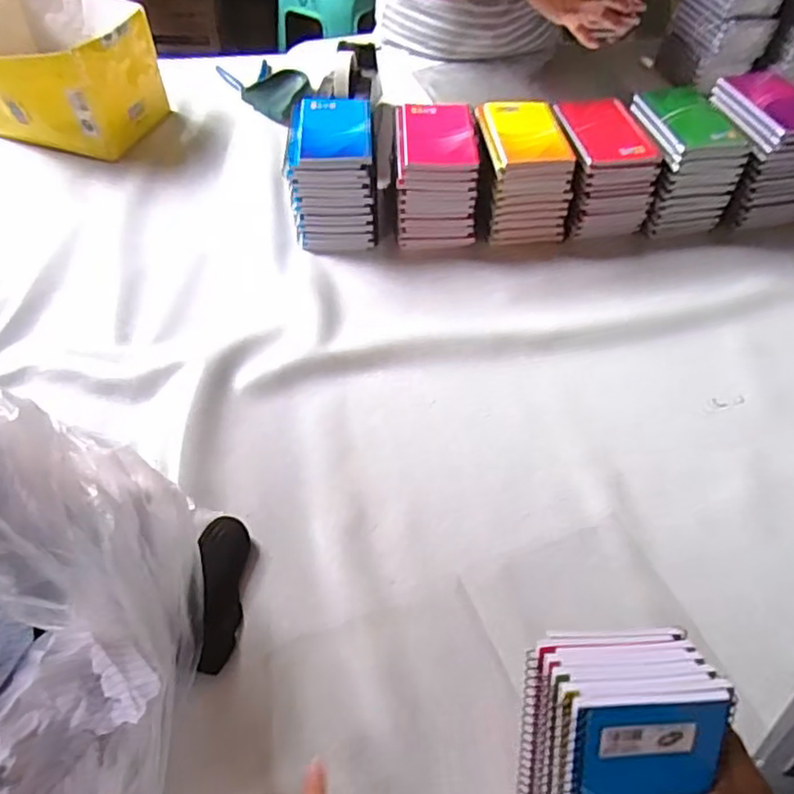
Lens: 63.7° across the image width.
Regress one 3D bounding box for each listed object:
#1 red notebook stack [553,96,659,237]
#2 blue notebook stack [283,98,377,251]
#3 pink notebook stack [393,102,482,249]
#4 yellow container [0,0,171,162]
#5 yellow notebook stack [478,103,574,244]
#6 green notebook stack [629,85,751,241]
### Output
[{"bbox_3d":[0.249,-0.287,0.800,0.102,0.106,0.131,-7,53,-7],"label":"red notebook stack"},{"bbox_3d":[-0.079,-0.273,0.778,0.101,0.107,0.147,-4,52,-4],"label":"blue notebook stack"},{"bbox_3d":[0.044,-0.275,0.786,0.095,0.106,0.139,-2,52,-2],"label":"pink notebook stack"},{"bbox_3d":[-0.465,-0.453,0.894,0.243,0.140,0.203,11,53,7],"label":"yellow container"},{"bbox_3d":[0.147,-0.278,0.793,0.099,0.112,0.131,-9,53,-8],"label":"yellow notebook stack"},{"bbox_3d":[0.350,-0.295,0.813,0.110,0.131,0.142,-9,53,-8],"label":"green notebook stack"}]

